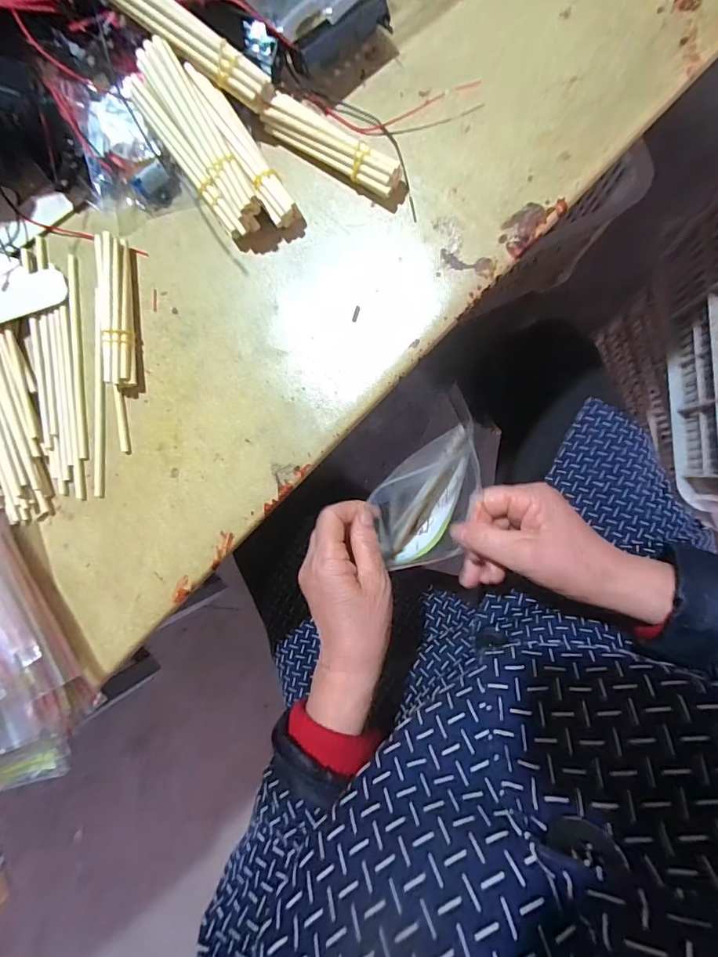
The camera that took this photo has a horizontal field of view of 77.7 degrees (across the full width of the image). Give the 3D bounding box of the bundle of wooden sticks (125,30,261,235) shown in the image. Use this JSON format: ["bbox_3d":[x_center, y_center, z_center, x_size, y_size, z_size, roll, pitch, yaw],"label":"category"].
[{"bbox_3d":[-0.099,-0.205,0.274,0.033,0.024,0.103,-32,99,9],"label":"bundle of wooden sticks"}]

